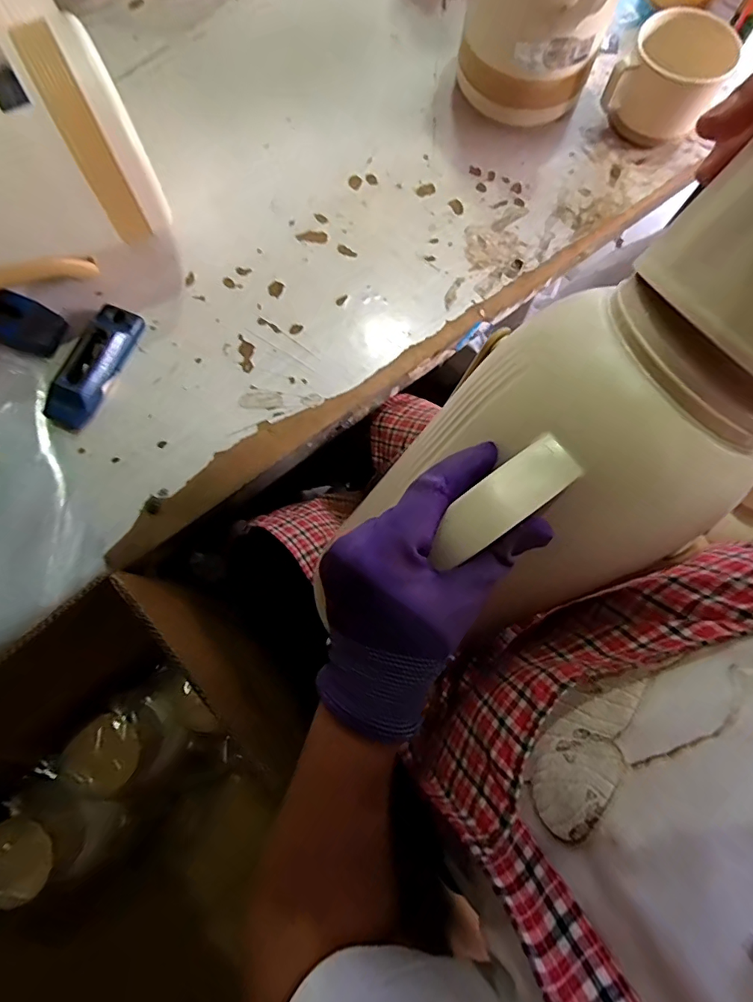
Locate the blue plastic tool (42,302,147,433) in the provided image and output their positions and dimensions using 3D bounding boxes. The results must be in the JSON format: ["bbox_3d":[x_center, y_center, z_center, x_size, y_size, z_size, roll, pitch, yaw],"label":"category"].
[{"bbox_3d":[-0.286,-0.138,0.465,0.042,0.029,0.135,22,78,3],"label":"blue plastic tool"}]

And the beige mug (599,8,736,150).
[{"bbox_3d":[0.337,-0.489,0.541,0.108,0.075,0.097,29,78,5],"label":"beige mug"}]

